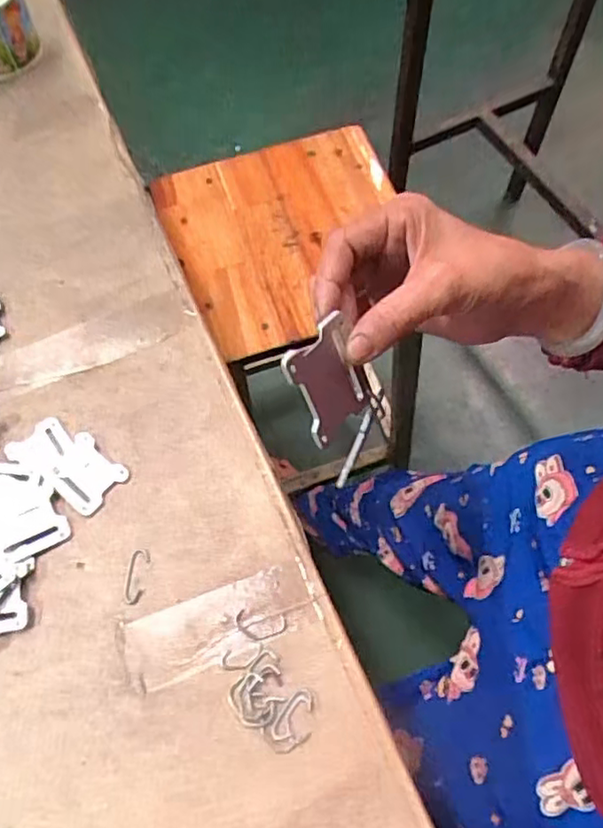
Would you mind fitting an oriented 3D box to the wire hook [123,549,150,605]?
[{"bbox_3d":[-0.115,0.112,0.443,0.015,0.004,0.037,1,65,2],"label":"wire hook"}]

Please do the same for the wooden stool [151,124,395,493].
[{"bbox_3d":[0.003,-0.118,0.984,0.285,0.490,0.295,-21,66,-8],"label":"wooden stool"}]

